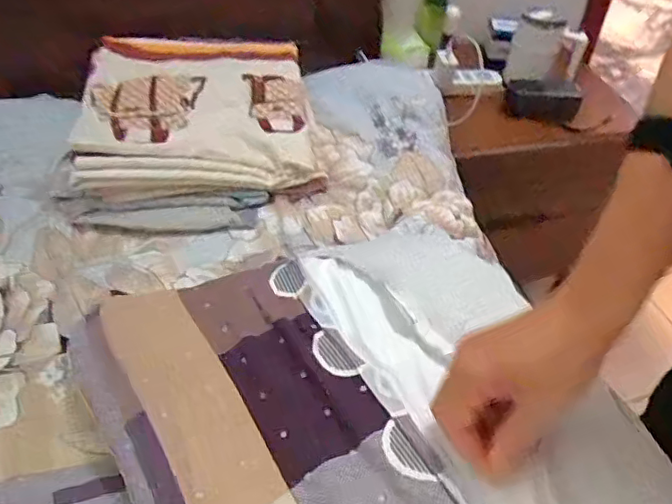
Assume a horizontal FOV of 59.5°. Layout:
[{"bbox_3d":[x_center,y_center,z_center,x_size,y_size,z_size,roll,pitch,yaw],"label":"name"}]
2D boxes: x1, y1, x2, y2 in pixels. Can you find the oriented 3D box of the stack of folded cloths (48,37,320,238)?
[{"bbox_3d":[-0.196,-0.185,0.828,0.315,0.091,0.371,-3,44,-5],"label":"stack of folded cloths"}]

